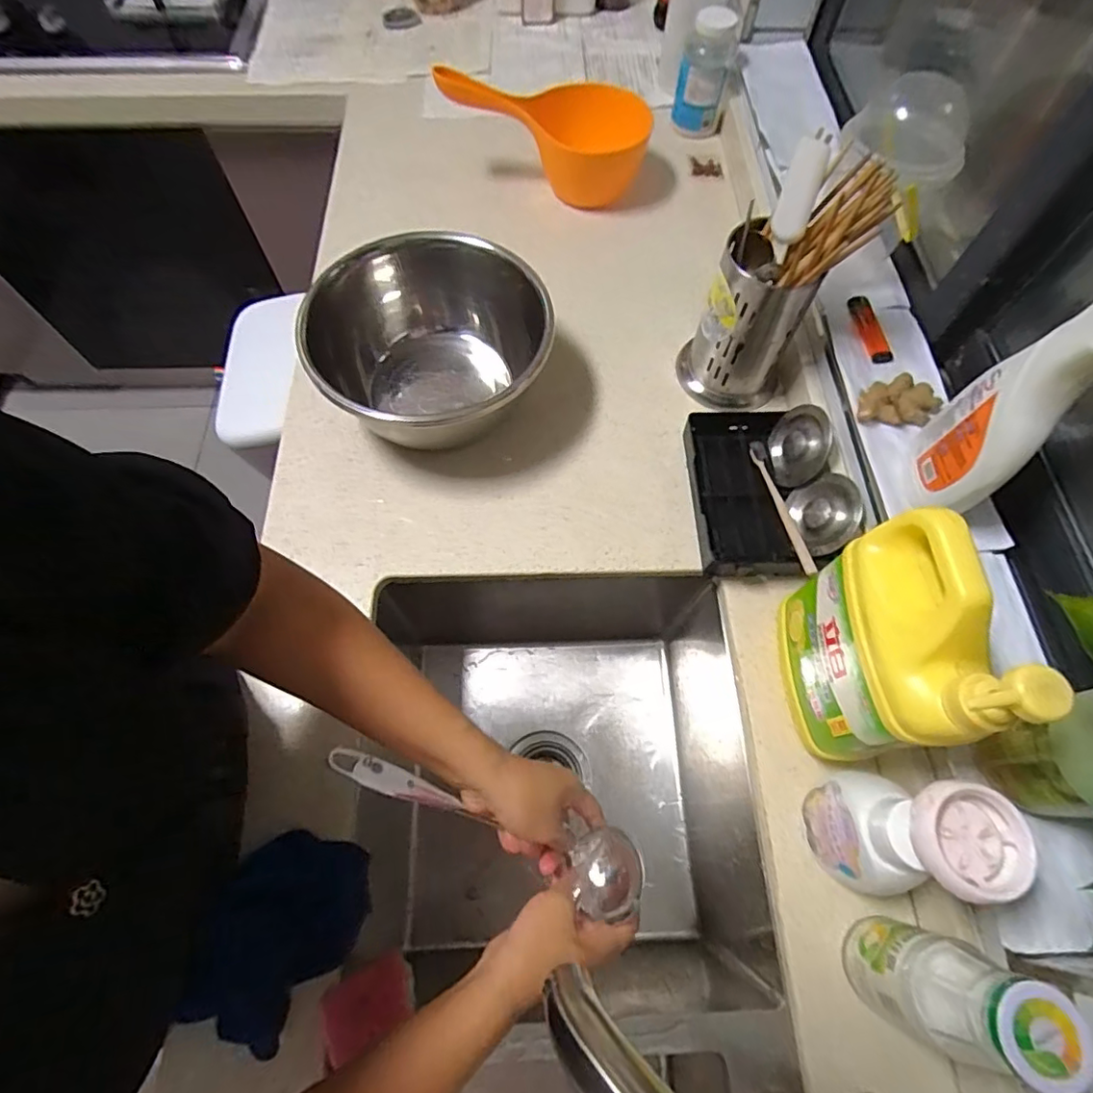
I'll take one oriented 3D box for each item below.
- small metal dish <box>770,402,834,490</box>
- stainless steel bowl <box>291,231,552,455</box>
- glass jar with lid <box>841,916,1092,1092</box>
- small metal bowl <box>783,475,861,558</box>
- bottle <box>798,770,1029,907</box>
[{"bbox_3d":[0.264,-0.109,0.596,0.066,0.021,0.082,-25,63,33],"label":"small metal dish"},{"bbox_3d":[-0.116,-0.211,0.617,0.225,0.122,0.244,0,66,0],"label":"stainless steel bowl"},{"bbox_3d":[0.253,0.286,0.367,0.055,0.161,0.064,25,68,11],"label":"glass jar with lid"},{"bbox_3d":[0.280,-0.031,0.562,0.063,0.026,0.073,-27,56,32],"label":"small metal bowl"},{"bbox_3d":[0.249,0.202,0.399,0.068,0.149,0.079,7,66,3],"label":"bottle"}]

